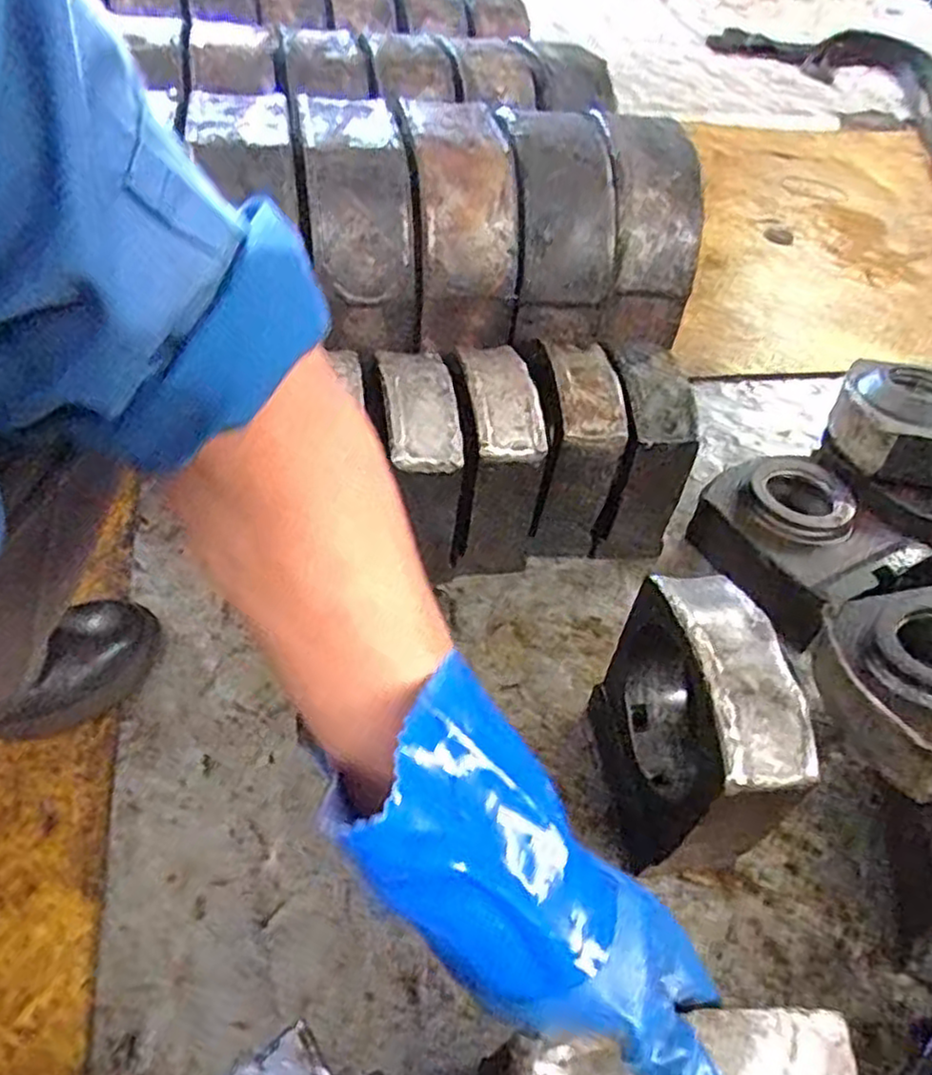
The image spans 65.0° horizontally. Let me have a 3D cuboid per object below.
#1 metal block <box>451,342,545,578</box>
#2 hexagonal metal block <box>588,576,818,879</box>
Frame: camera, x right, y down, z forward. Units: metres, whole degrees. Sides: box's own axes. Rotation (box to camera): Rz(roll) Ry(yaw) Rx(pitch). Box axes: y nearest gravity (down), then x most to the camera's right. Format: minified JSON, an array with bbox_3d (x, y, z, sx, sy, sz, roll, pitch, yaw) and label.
[{"bbox_3d":[0.022,-0.066,0.699,0.067,0.186,0.159,-5,47,-11],"label":"metal block"},{"bbox_3d":[0.157,0.133,0.523,0.078,0.183,0.155,-5,47,-10],"label":"hexagonal metal block"}]

